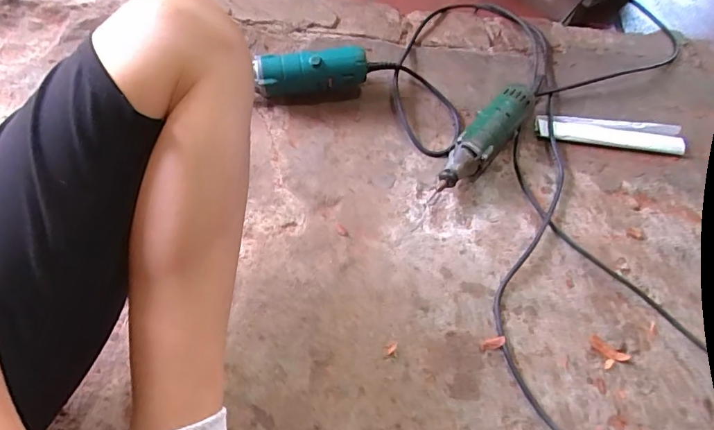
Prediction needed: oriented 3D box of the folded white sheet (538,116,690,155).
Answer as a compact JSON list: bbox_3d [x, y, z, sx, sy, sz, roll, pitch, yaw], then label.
[{"bbox_3d":[0.359,-0.114,0.662,0.205,0.007,0.040,5,75,-2],"label":"folded white sheet"}]

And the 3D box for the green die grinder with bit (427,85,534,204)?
[{"bbox_3d":[0.172,-0.102,0.626,0.051,0.056,0.204,34,61,17],"label":"green die grinder with bit"}]

